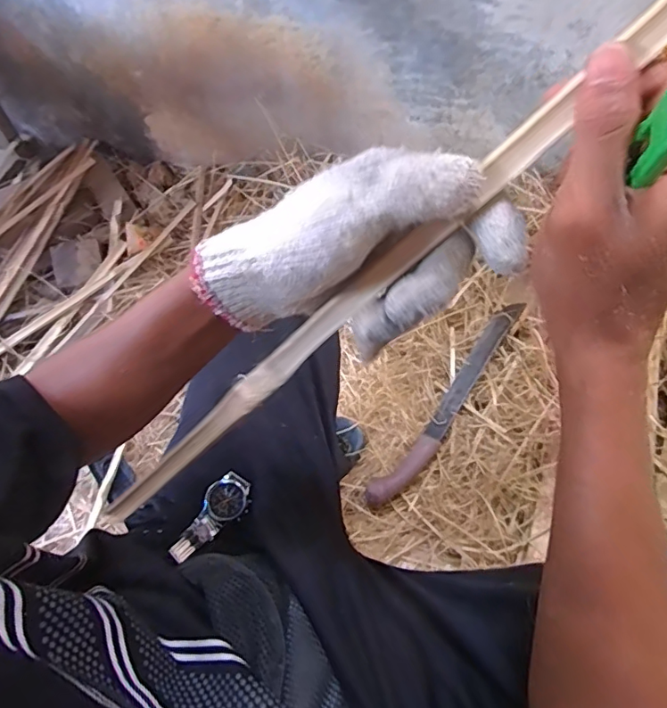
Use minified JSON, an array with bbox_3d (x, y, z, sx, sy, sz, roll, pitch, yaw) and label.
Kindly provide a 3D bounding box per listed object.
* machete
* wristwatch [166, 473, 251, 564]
[{"bbox_3d":[0.186,0.076,0.817,0.049,0.032,0.392,36,72,18],"label":"machete"},{"bbox_3d":[-0.112,0.152,0.477,0.036,0.020,0.090,30,55,16],"label":"wristwatch"}]

